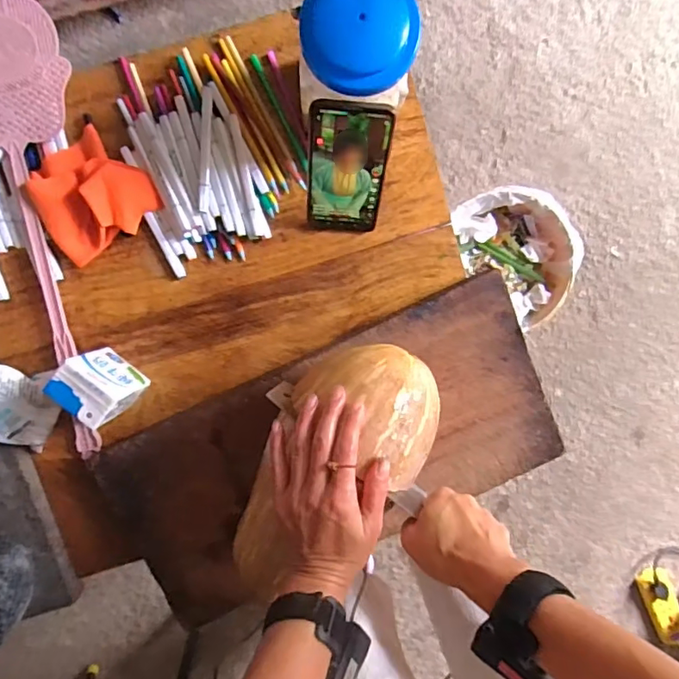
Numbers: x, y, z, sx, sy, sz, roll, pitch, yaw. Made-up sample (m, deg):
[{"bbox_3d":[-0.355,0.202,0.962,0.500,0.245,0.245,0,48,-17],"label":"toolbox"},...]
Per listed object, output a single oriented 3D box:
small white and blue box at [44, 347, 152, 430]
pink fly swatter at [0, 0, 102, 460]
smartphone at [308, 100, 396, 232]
[{"bbox_3d":[-0.252,0.048,0.577,0.068,0.111,0.044,37,92,-5],"label":"small white and blue box"},{"bbox_3d":[-0.352,-0.120,0.591,0.128,0.018,0.504,-4,95,-2],"label":"pink fly swatter"},{"bbox_3d":[0.007,-0.164,0.540,0.076,0.163,0.009,5,62,-1],"label":"smartphone"}]

